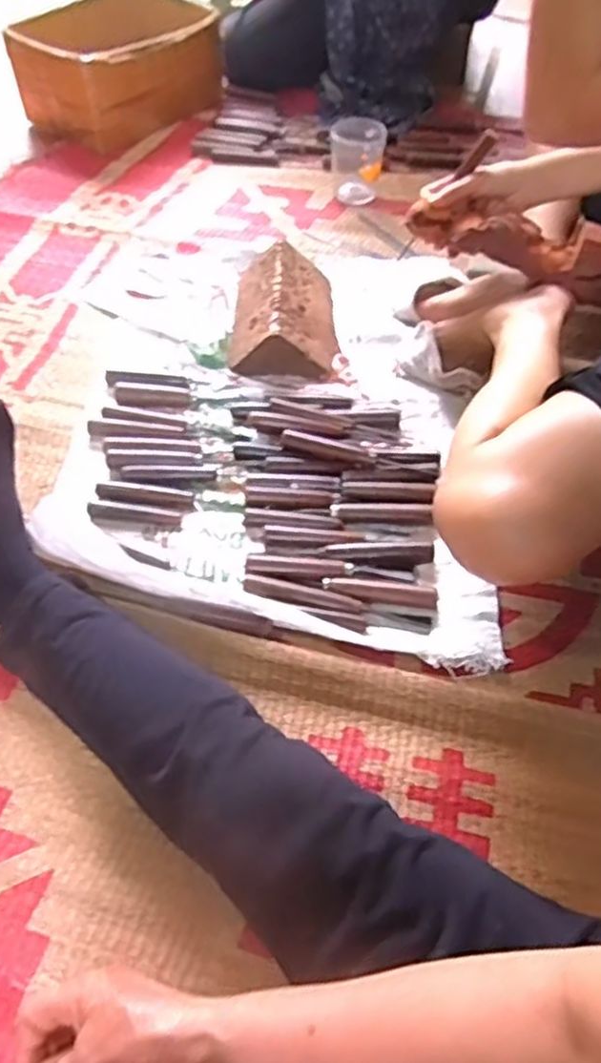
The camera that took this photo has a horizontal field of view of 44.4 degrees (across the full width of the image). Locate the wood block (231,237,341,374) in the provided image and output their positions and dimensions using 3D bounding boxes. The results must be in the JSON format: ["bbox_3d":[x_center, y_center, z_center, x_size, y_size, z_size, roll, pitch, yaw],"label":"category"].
[{"bbox_3d":[-0.021,-0.301,0.985,0.136,0.063,0.202,2,54,0],"label":"wood block"}]

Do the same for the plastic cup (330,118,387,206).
[{"bbox_3d":[0.093,-0.618,1.206,0.088,0.091,0.090,7,53,4],"label":"plastic cup"}]

